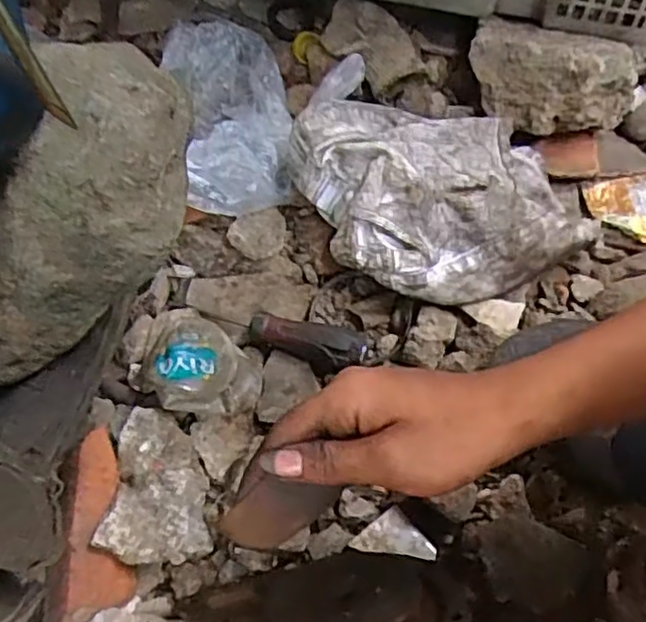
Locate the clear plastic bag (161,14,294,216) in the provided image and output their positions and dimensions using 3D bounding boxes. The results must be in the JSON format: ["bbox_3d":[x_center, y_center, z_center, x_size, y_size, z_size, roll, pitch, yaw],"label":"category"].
[{"bbox_3d":[-0.086,-0.186,0.651,0.110,0.054,0.210,-14,64,-5],"label":"clear plastic bag"}]

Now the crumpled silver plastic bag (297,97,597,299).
[{"bbox_3d":[0.100,-0.109,0.580,0.218,0.058,0.197,-18,64,-7],"label":"crumpled silver plastic bag"}]

